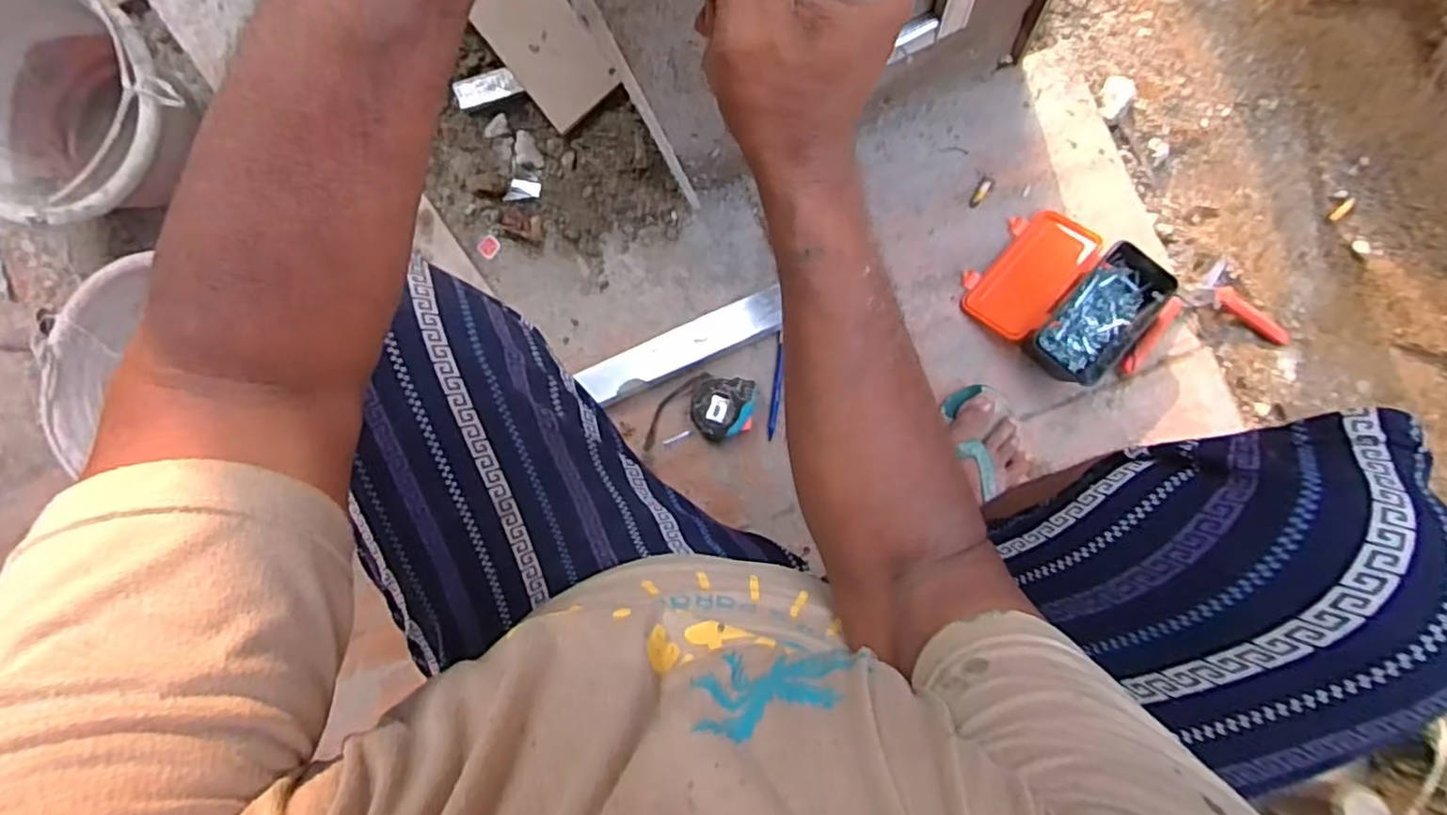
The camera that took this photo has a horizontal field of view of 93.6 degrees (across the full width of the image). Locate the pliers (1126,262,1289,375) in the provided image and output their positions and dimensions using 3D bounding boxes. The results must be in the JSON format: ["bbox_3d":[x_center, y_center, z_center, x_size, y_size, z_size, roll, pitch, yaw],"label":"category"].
[{"bbox_3d":[0.516,-0.096,0.738,0.190,0.032,0.100,-16,88,-10],"label":"pliers"}]

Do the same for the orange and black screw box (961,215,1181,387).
[{"bbox_3d":[0.367,-0.120,0.737,0.180,0.048,0.146,40,93,7],"label":"orange and black screw box"}]

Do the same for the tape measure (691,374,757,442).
[{"bbox_3d":[0.000,0.002,0.771,0.070,0.033,0.071,9,89,8],"label":"tape measure"}]

